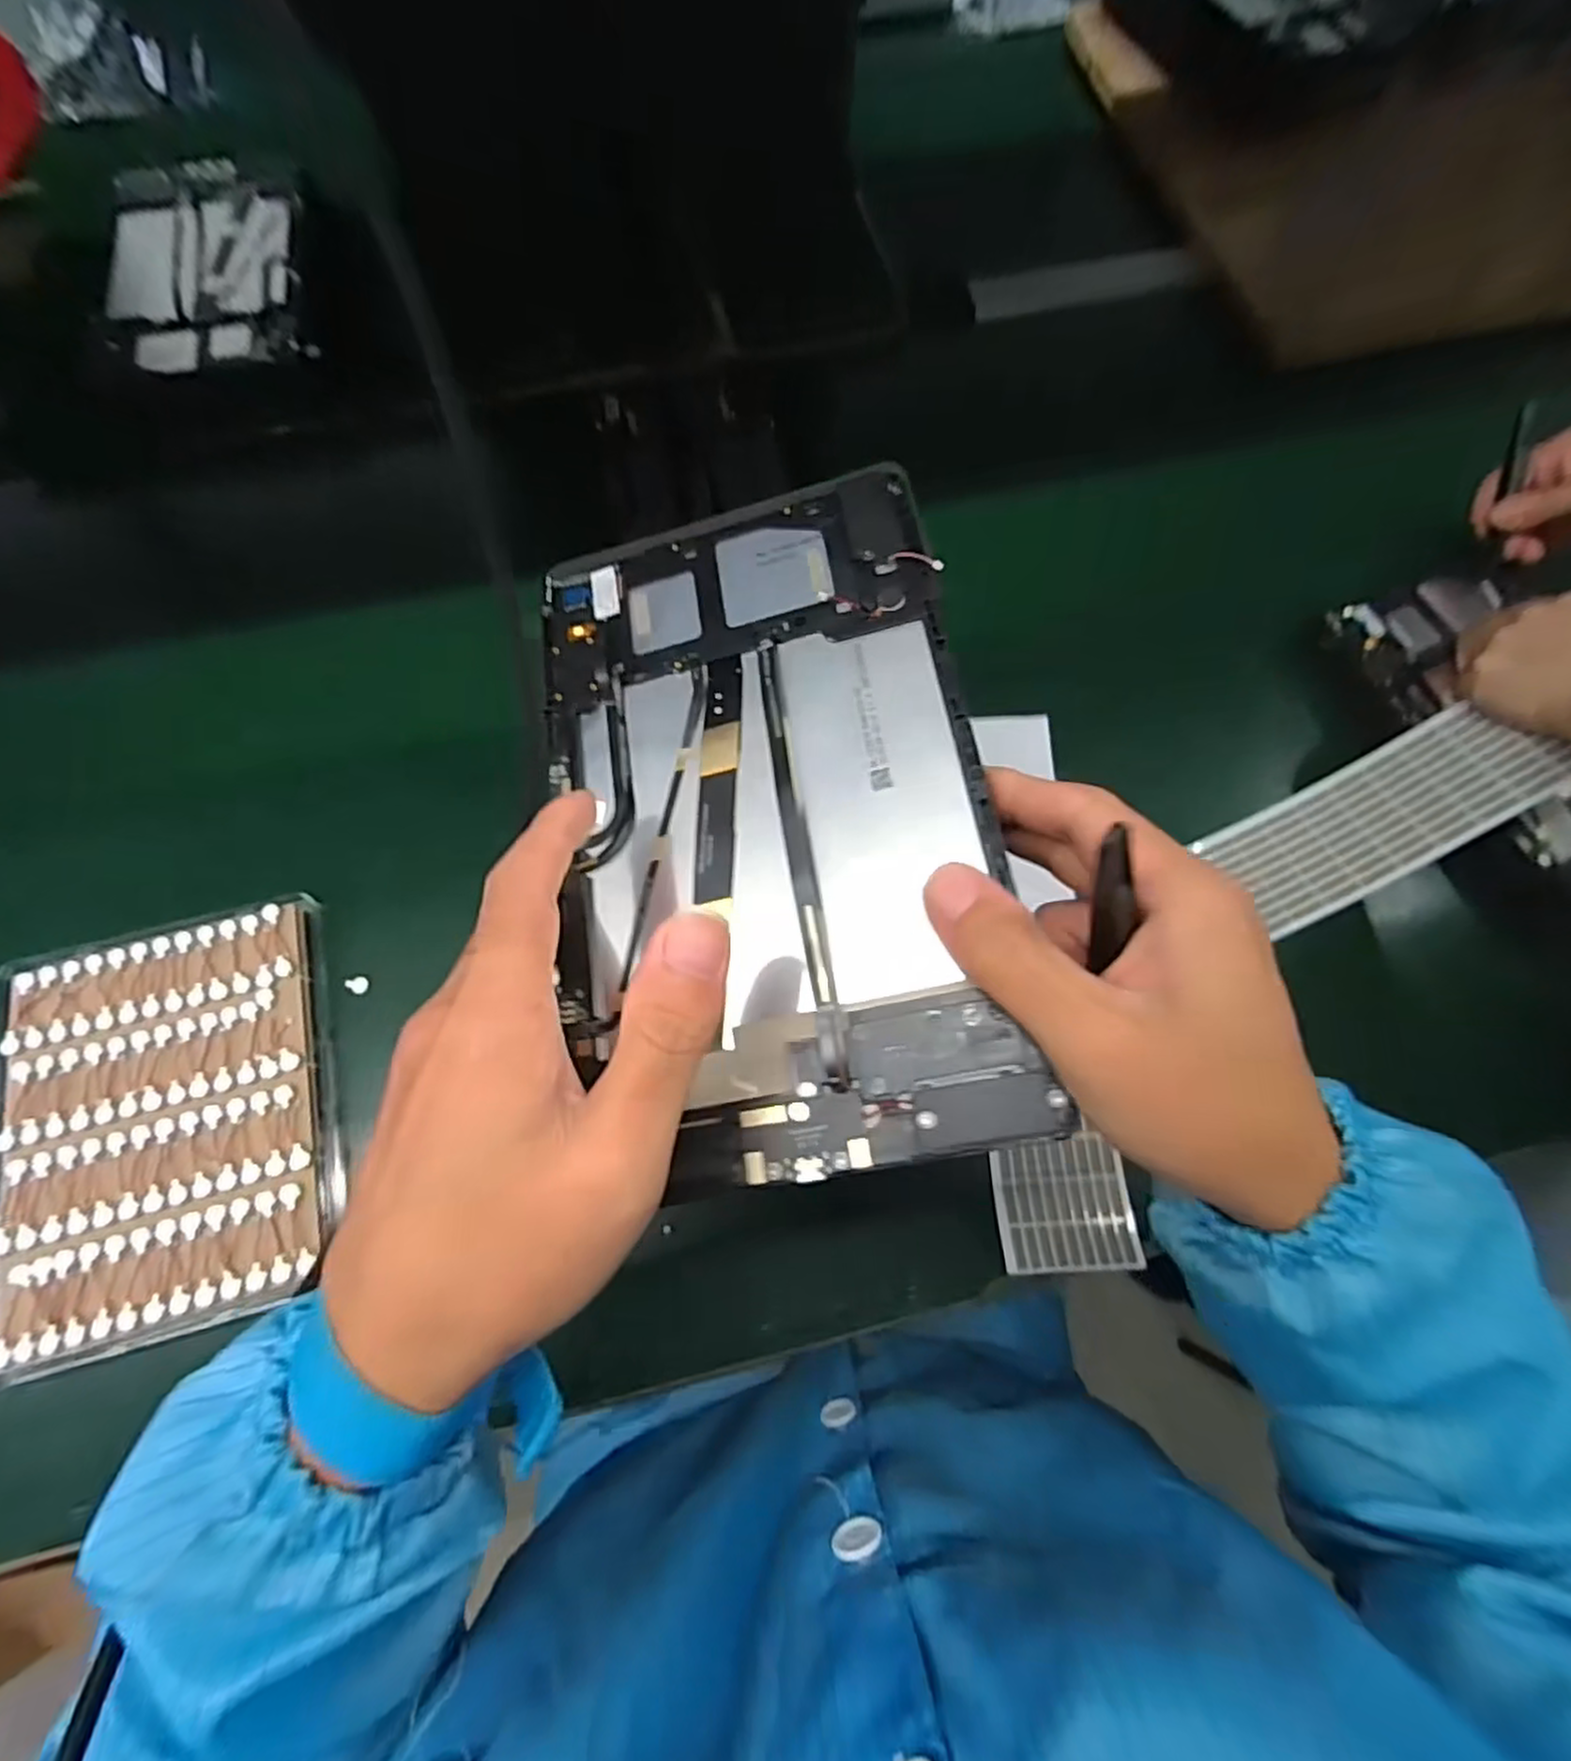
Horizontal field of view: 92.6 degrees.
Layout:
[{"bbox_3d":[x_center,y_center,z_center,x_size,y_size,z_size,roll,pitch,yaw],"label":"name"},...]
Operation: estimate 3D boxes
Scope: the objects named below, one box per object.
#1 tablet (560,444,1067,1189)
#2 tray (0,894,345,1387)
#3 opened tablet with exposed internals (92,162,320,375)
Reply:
[{"bbox_3d":[-0.009,-0.028,0.255,0.146,0.014,0.240,-13,69,10],"label":"tablet"},{"bbox_3d":[-0.325,0.125,0.400,0.170,0.026,0.208,-13,72,-5],"label":"tray"},{"bbox_3d":[-0.458,-0.484,0.586,0.153,0.023,0.231,-14,72,-6],"label":"opened tablet with exposed internals"}]

